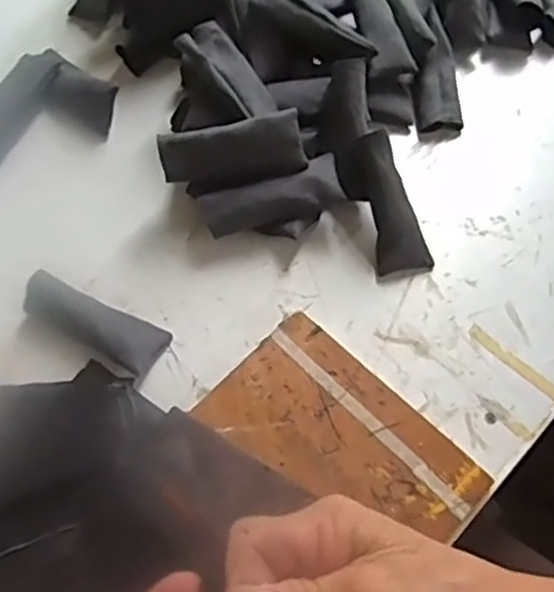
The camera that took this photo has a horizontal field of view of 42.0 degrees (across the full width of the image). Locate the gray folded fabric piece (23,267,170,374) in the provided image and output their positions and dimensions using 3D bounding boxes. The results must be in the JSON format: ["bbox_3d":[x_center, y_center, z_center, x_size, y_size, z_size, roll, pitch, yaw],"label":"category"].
[{"bbox_3d":[-0.131,0.017,0.518,0.105,0.033,0.036,27,68,14],"label":"gray folded fabric piece"}]

